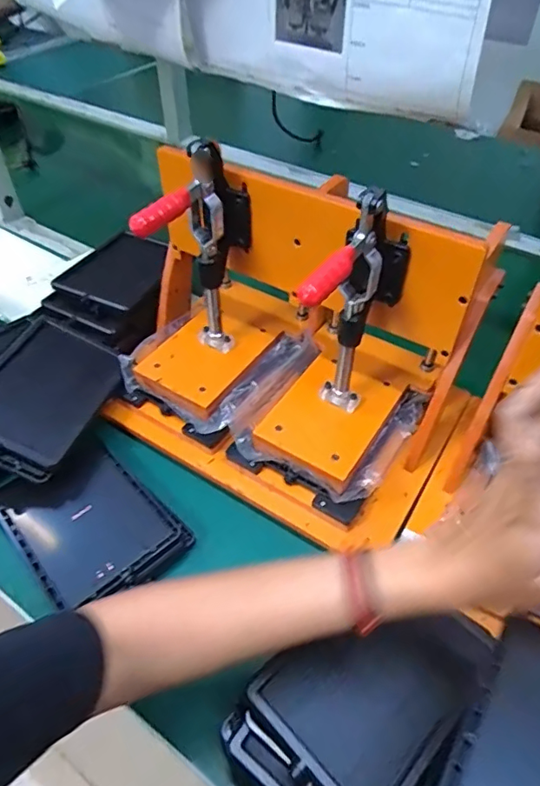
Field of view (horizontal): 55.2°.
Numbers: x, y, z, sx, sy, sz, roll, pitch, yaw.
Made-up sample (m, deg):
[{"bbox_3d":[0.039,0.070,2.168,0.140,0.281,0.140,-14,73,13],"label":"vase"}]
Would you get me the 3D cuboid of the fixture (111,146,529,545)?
[{"bbox_3d":[0.003,-0.068,0.516,0.376,0.247,0.239,26,52,22],"label":"fixture"}]

